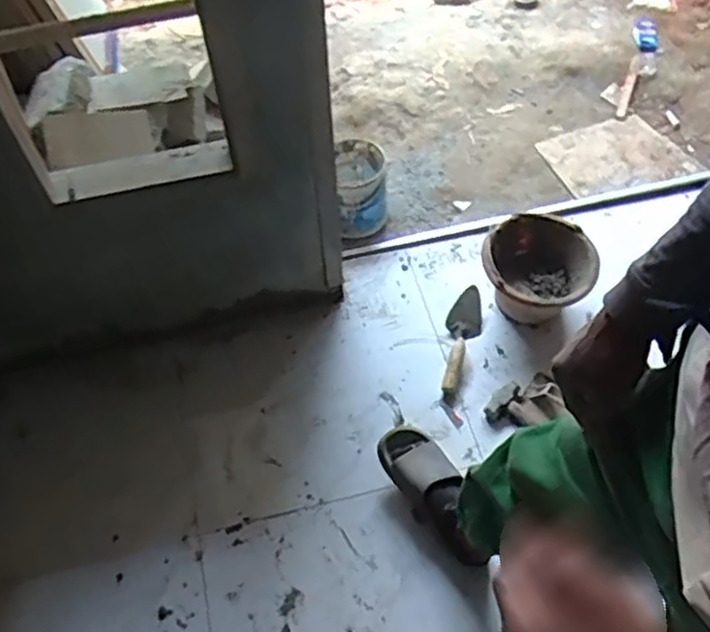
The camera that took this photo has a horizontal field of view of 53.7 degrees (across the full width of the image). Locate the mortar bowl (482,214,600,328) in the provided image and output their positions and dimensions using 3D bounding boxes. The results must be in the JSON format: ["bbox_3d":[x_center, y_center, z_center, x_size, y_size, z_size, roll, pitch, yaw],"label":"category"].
[{"bbox_3d":[0.443,-0.129,1.692,0.255,0.150,0.299,20,59,14],"label":"mortar bowl"}]

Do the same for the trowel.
[{"bbox_3d":[0.246,0.061,1.639,0.079,0.037,0.328,11,57,9],"label":"trowel"}]

